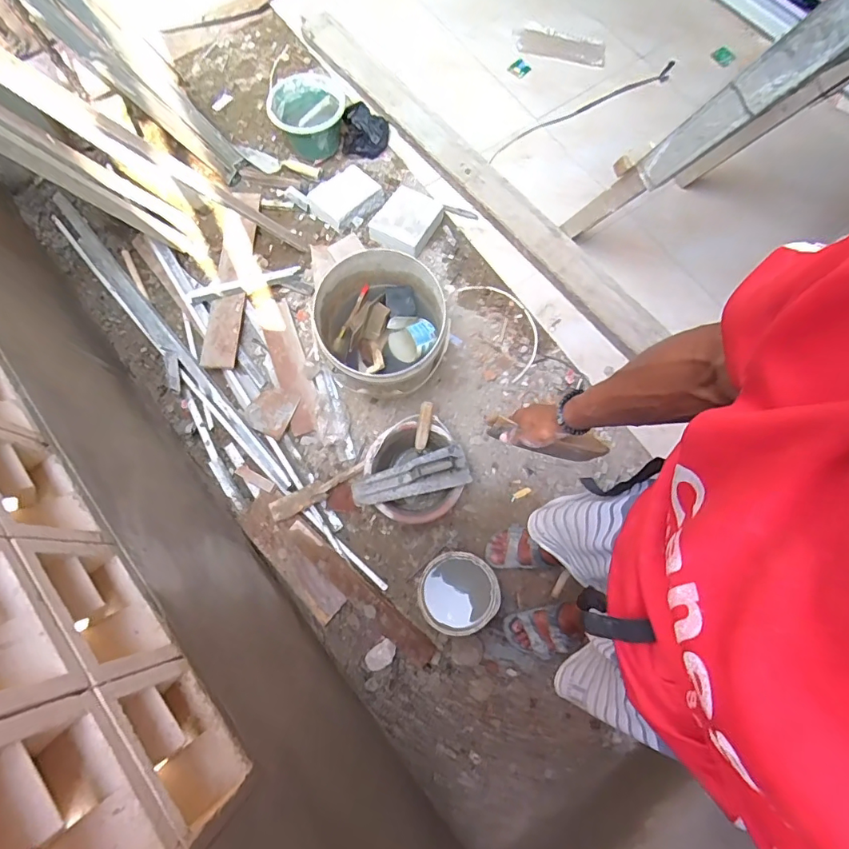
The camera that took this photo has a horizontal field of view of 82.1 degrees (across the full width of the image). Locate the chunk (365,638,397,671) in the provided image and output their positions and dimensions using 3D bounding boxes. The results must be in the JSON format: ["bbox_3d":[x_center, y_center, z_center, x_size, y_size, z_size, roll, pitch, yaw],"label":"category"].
[{"bbox_3d":[-0.111,0.587,1.235,0.090,0.039,0.056,-34,75,-9],"label":"chunk"}]

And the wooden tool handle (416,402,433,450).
[{"bbox_3d":[-0.002,0.002,1.227,0.033,0.142,0.024,12,33,3],"label":"wooden tool handle"}]

